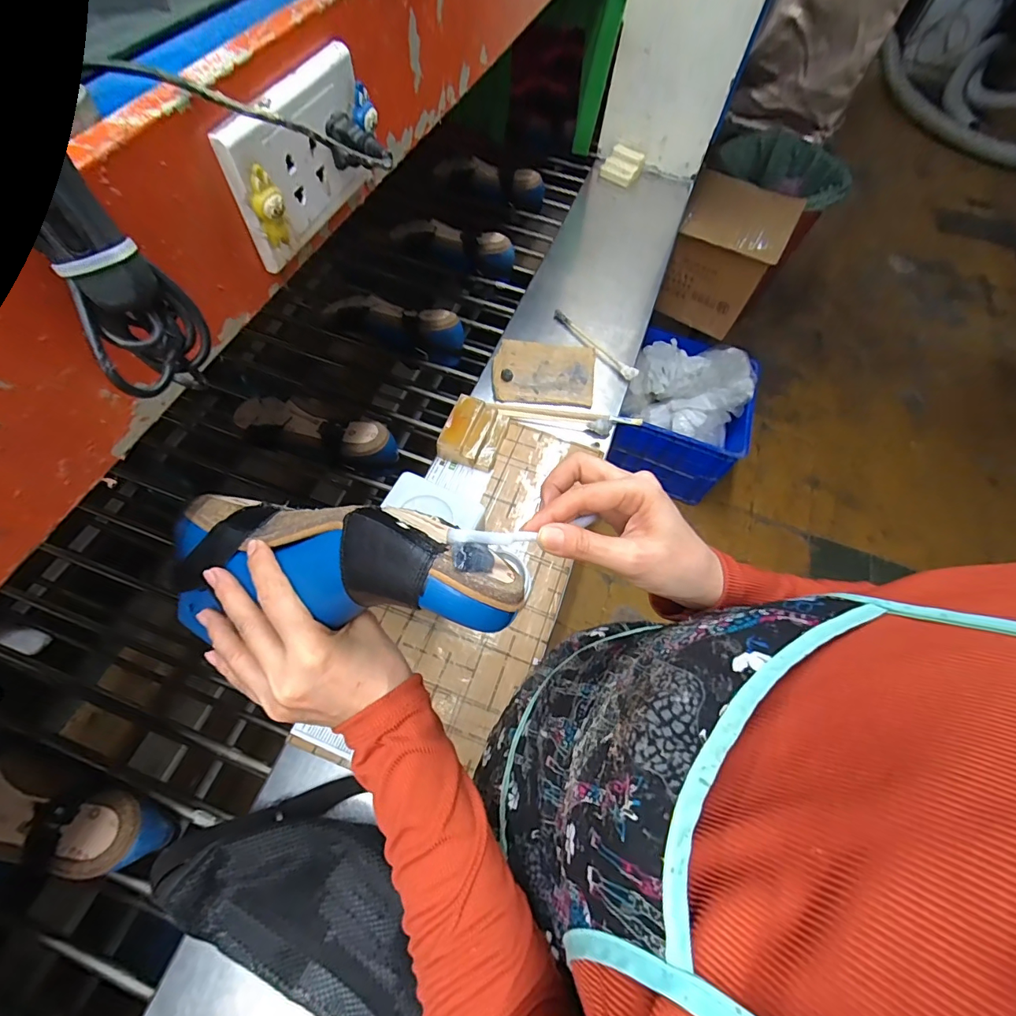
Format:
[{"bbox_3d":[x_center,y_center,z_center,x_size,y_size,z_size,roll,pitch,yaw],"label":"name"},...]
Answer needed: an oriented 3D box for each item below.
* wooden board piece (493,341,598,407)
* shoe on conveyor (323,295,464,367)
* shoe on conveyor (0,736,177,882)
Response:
[{"bbox_3d":[0.061,-0.231,0.753,0.165,0.012,0.131,4,63,-1],"label":"wooden board piece"},{"bbox_3d":[-0.197,-0.323,0.813,0.232,0.081,0.070,20,64,8],"label":"shoe on conveyor"},{"bbox_3d":[-0.477,0.304,0.452,0.254,0.055,0.083,19,63,7],"label":"shoe on conveyor"}]

